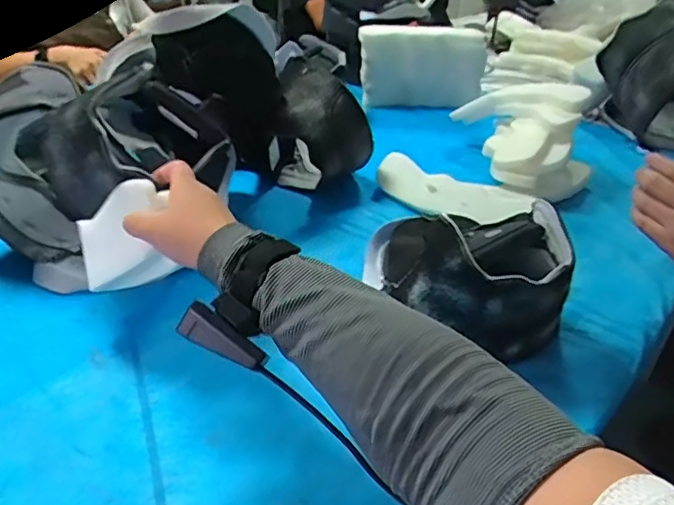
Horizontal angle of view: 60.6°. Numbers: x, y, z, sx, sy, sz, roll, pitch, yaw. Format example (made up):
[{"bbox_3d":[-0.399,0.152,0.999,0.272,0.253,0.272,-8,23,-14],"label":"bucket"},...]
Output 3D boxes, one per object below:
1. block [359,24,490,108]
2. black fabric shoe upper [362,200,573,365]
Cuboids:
[{"bbox_3d":[0.175,-0.382,1.186,0.247,0.183,0.036,11,47,30],"label":"block"},{"bbox_3d":[0.145,0.004,0.672,0.168,0.131,0.245,-7,33,-18],"label":"black fabric shoe upper"}]

